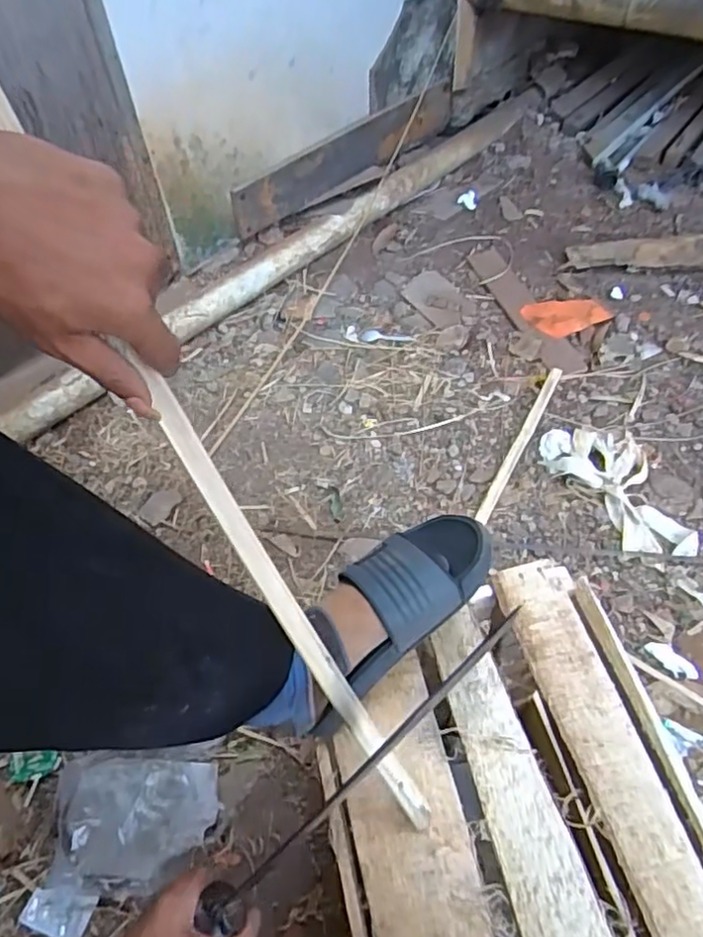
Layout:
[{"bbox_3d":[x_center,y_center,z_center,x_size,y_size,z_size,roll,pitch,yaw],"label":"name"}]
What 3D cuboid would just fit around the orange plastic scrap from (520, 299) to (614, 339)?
[{"bbox_3d":[0.540,-0.389,1.599,0.198,0.016,0.123,-21,53,-12],"label":"orange plastic scrap"}]

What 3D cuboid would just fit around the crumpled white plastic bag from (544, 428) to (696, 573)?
[{"bbox_3d":[0.521,0.042,1.254,0.197,0.027,0.333,-15,51,-7],"label":"crumpled white plastic bag"}]

